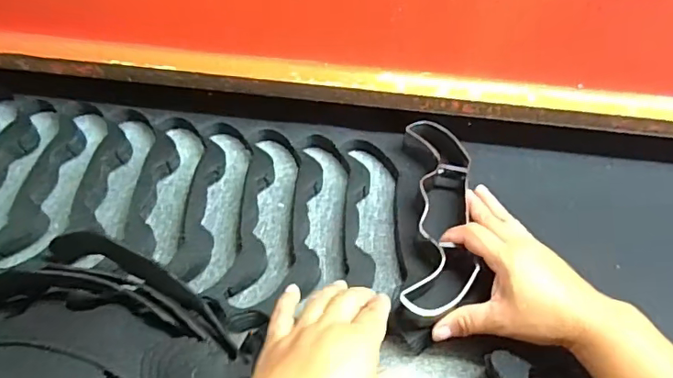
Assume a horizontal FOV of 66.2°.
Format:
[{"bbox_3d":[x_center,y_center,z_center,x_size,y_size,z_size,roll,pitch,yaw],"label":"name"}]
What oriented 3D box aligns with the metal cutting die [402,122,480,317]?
[{"bbox_3d":[0.093,0.023,0.482,0.069,0.038,0.201,3,52,0],"label":"metal cutting die"}]

